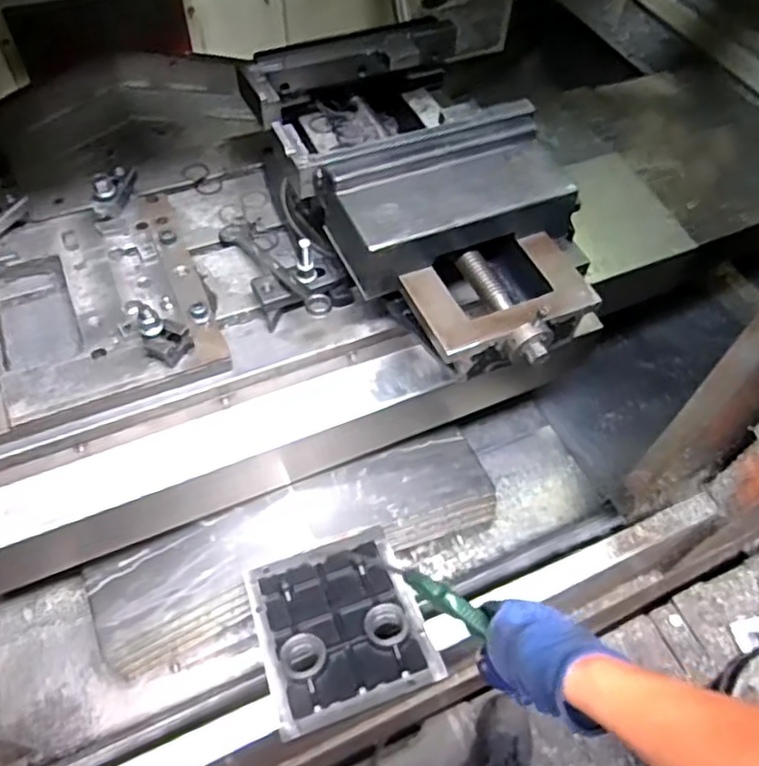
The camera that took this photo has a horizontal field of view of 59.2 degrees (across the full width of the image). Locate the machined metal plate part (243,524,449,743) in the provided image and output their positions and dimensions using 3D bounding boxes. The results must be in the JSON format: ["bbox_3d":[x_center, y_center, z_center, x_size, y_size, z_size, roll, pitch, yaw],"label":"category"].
[{"bbox_3d":[-0.056,0.314,0.887,0.207,0.040,0.245,-17,42,-12],"label":"machined metal plate part"}]

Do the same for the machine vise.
[{"bbox_3d":[0.058,-0.260,0.907,0.319,0.163,0.536,-21,59,-17],"label":"machine vise"}]

